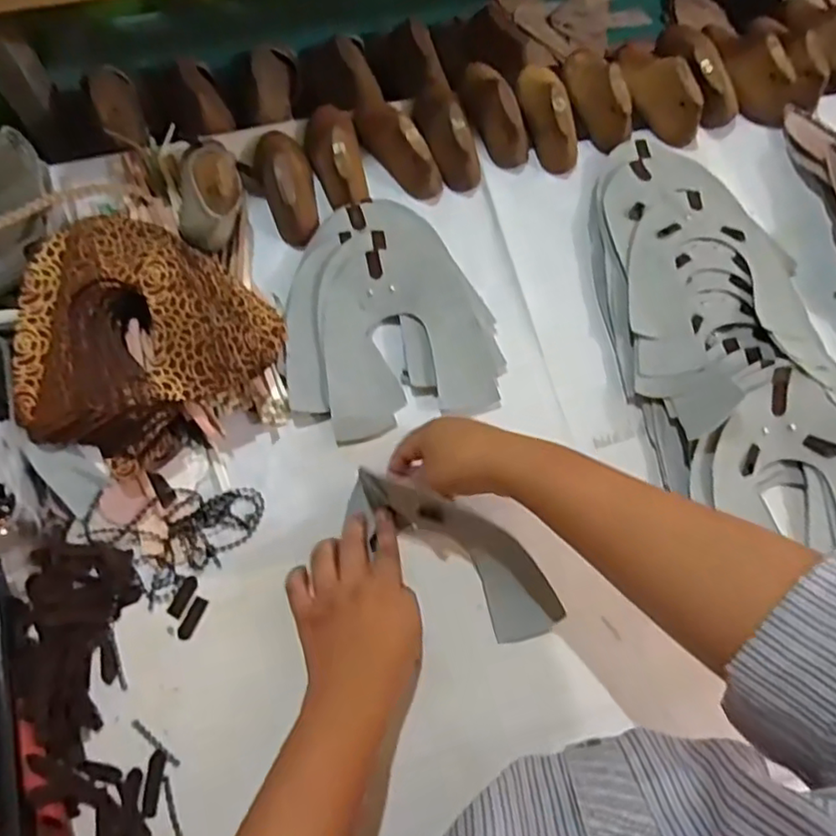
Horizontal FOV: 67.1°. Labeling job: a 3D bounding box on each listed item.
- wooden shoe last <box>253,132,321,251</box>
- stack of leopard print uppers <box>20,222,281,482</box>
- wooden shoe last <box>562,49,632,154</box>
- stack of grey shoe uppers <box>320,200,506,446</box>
[{"bbox_3d":[-0.127,-0.235,0.607,0.053,0.052,0.143,-16,66,-8],"label":"wooden shoe last"},{"bbox_3d":[-0.226,-0.062,0.511,0.196,0.088,0.180,-38,71,-17],"label":"stack of leopard print uppers"},{"bbox_3d":[0.184,-0.338,0.645,0.046,0.051,0.135,-13,66,-6],"label":"wooden shoe last"},{"bbox_3d":[-0.014,-0.100,0.561,0.147,0.027,0.224,-9,65,-5],"label":"stack of grey shoe uppers"}]

